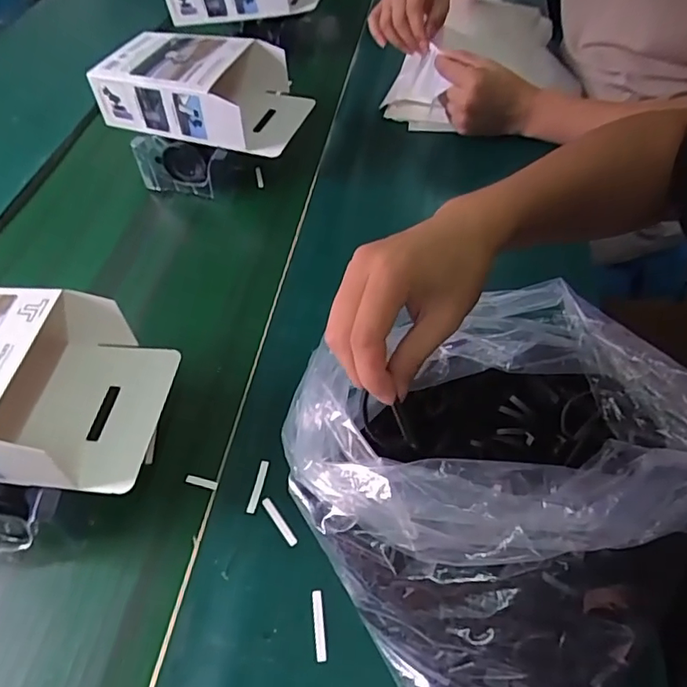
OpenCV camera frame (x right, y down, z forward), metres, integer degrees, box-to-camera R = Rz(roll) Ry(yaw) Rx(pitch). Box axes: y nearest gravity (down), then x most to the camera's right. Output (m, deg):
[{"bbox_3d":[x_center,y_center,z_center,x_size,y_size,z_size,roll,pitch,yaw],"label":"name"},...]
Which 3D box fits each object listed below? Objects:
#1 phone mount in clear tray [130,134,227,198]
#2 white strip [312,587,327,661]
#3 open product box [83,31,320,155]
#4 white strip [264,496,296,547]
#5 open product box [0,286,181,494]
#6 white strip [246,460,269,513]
[{"bbox_3d":[-0.222,-0.243,0.749,0.126,0.068,0.038,12,32,11],"label":"phone mount in clear tray"},{"bbox_3d":[-0.017,0.201,0.391,0.007,0.004,0.046,-7,52,-2],"label":"white strip"},{"bbox_3d":[-0.185,-0.343,0.738,0.251,0.086,0.147,15,54,16],"label":"open product box"},{"bbox_3d":[-0.053,0.143,0.442,0.007,0.004,0.046,-30,56,-19],"label":"white strip"},{"bbox_3d":[-0.276,0.031,0.436,0.244,0.072,0.137,3,52,7],"label":"open product box"},{"bbox_3d":[-0.072,0.120,0.462,0.007,0.004,0.045,8,52,9],"label":"white strip"}]

